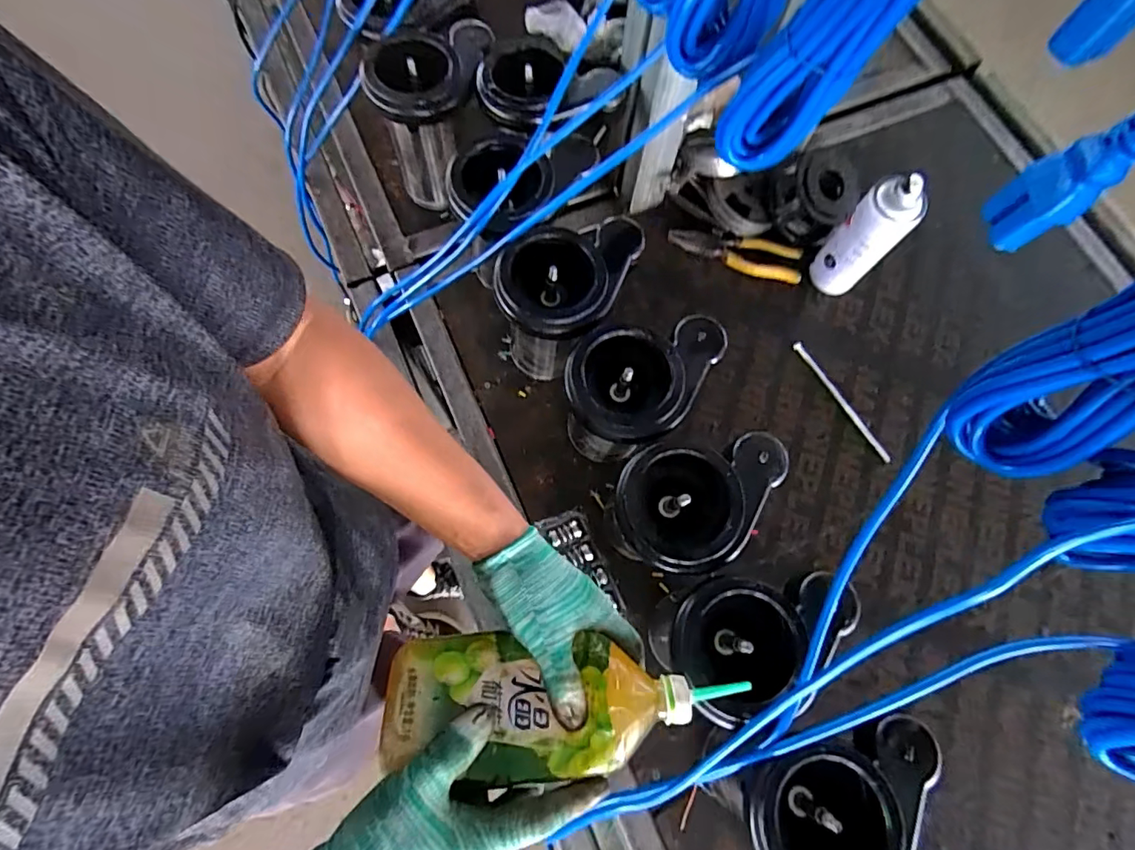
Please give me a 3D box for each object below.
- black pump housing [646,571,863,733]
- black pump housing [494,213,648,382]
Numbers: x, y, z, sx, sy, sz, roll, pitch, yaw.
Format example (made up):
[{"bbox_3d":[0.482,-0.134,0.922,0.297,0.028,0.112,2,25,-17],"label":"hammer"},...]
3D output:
[{"bbox_3d":[0.167,0.186,0.459,0.175,0.081,0.107,-11,73,-4],"label":"black pump housing"},{"bbox_3d":[0.008,-0.130,0.622,0.164,0.188,0.111,-22,74,-7],"label":"black pump housing"}]

